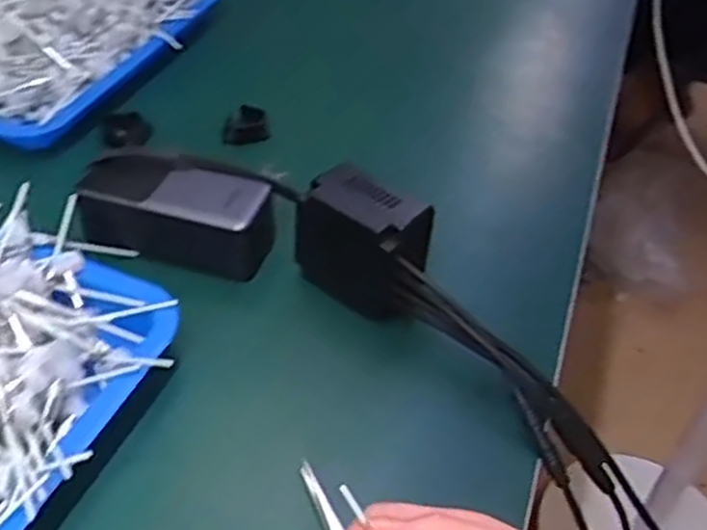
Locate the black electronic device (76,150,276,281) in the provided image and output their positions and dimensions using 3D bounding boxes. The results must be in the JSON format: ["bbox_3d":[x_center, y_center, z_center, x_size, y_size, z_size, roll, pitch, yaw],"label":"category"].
[{"bbox_3d":[-0.123,-0.040,0.531,0.135,0.051,0.061,12,44,7],"label":"black electronic device"}]

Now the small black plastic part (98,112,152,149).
[{"bbox_3d":[-0.187,-0.110,0.625,0.038,0.026,0.024,-26,51,-28],"label":"small black plastic part"}]

